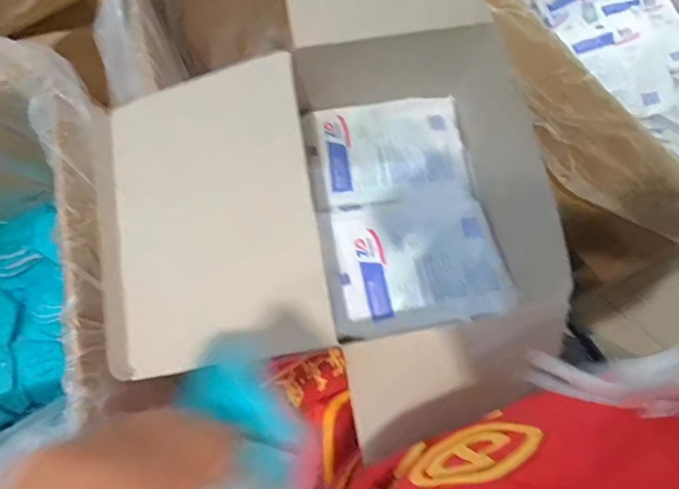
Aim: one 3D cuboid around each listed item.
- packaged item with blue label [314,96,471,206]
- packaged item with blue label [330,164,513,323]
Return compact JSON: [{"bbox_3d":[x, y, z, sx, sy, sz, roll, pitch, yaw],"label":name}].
[{"bbox_3d":[0.061,-0.109,0.500,0.160,0.021,0.116,-10,67,-3],"label":"packaged item with blue label"},{"bbox_3d":[0.083,0.007,0.467,0.170,0.024,0.155,-13,68,-4],"label":"packaged item with blue label"}]

